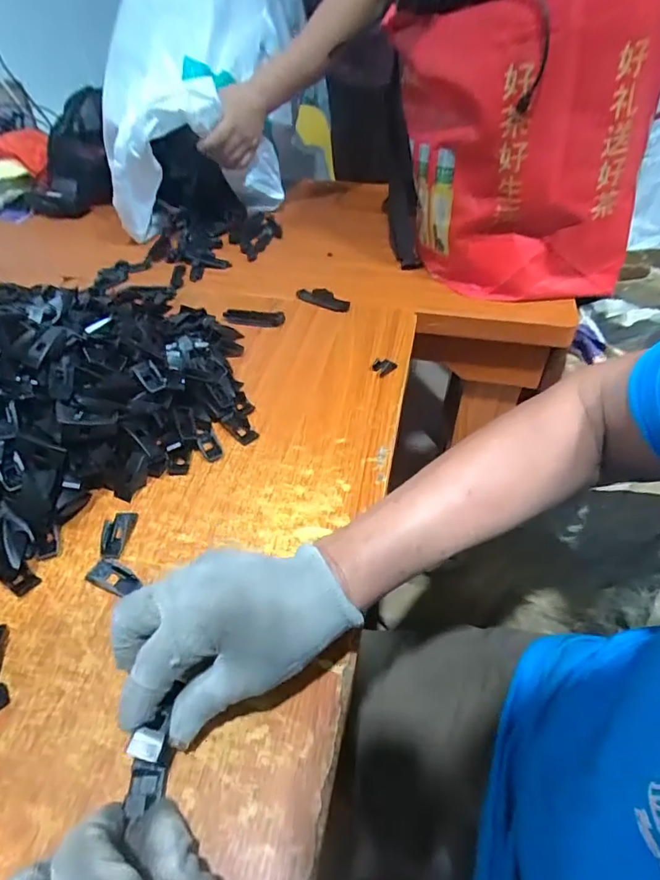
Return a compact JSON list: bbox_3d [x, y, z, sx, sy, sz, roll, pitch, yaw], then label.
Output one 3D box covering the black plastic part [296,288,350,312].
[{"bbox_3d":[-0.011,-0.184,0.635,0.074,0.017,0.026,24,50,22],"label":"black plastic part"}]

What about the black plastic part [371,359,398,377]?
[{"bbox_3d":[0.060,-0.081,0.543,0.025,0.012,0.021,-29,52,-26],"label":"black plastic part"}]

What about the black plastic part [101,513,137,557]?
[{"bbox_3d":[-0.169,0.075,0.389,0.023,0.006,0.042,-1,45,-1],"label":"black plastic part"}]

